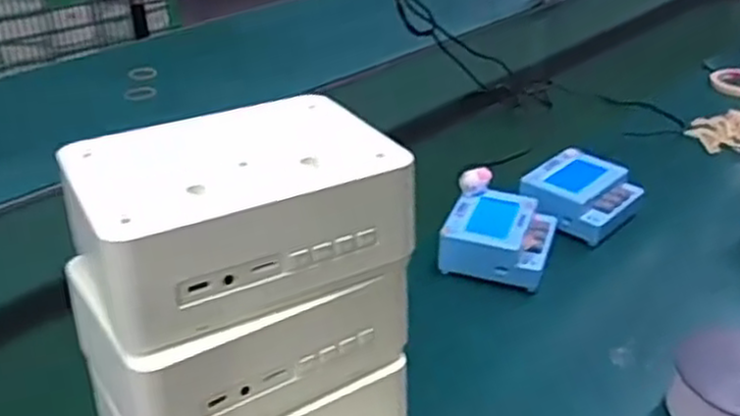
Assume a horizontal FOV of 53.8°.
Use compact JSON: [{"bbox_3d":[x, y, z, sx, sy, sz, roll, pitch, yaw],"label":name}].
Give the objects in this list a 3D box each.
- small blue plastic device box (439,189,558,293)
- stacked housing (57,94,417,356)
[{"bbox_3d":[0.134,0.032,0.734,0.093,0.054,0.103,11,32,19],"label":"small blue plastic device box"},{"bbox_3d":[-0.062,-0.002,0.339,0.140,0.054,0.095,-17,34,-26],"label":"stacked housing"}]

